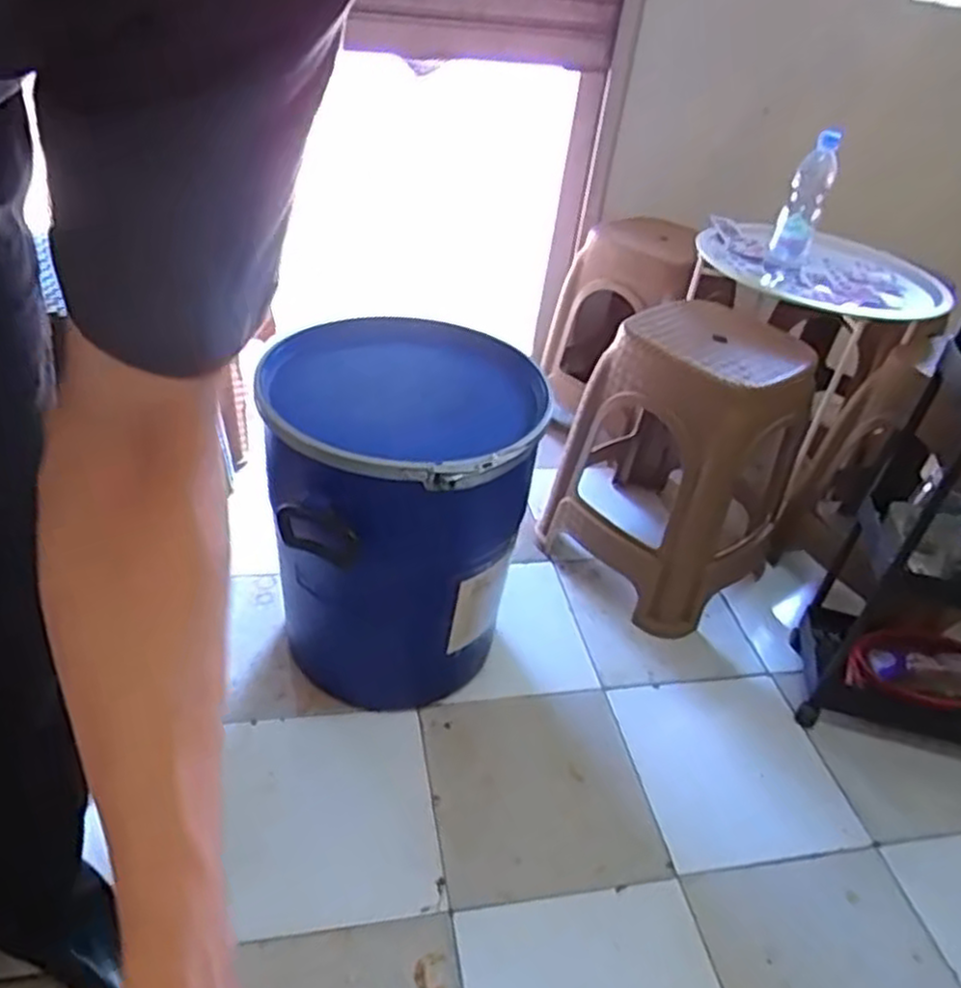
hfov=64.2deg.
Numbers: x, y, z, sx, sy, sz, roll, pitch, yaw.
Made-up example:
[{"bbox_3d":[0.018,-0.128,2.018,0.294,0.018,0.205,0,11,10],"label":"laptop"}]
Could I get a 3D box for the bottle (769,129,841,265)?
[{"bbox_3d":[0.536,-0.485,1.265,0.061,0.205,0.070,19,37,14],"label":"bottle"}]

